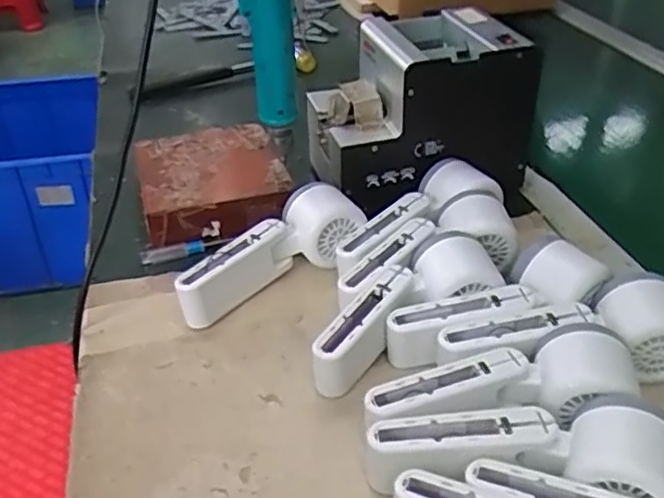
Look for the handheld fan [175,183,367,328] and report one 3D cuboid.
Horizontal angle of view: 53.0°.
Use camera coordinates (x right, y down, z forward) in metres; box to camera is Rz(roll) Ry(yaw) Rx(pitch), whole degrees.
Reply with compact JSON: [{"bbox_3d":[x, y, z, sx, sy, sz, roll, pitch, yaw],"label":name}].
[{"bbox_3d":[-0.050,0.006,0.529,0.163,0.048,0.059,-33,47,-23],"label":"handheld fan"}]

